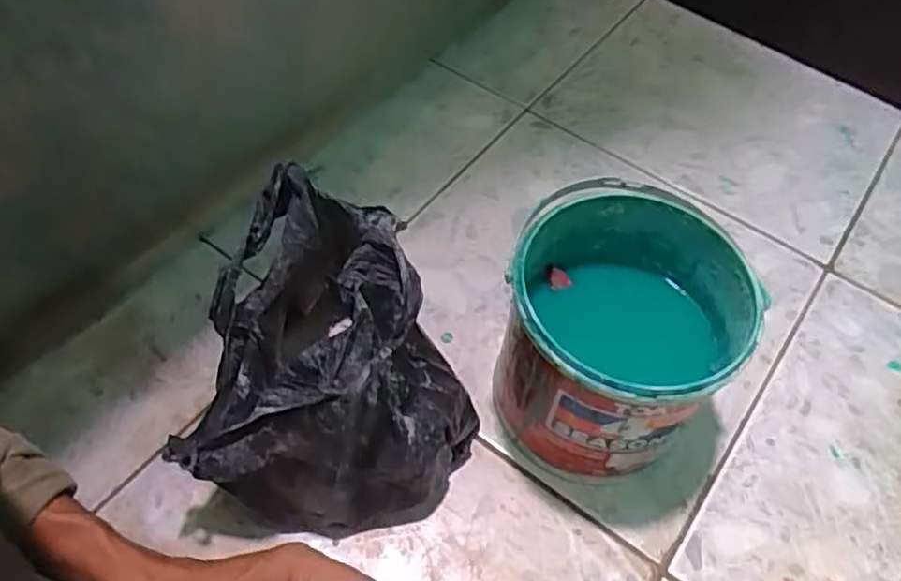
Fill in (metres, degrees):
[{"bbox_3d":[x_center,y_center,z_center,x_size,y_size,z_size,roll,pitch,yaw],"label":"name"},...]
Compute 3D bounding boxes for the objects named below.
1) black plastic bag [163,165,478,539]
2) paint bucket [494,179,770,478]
[{"bbox_3d":[-0.075,0.062,0.547,0.187,0.220,0.232,19,56,11],"label":"black plastic bag"},{"bbox_3d":[0.134,0.044,0.590,0.175,0.187,0.182,1,54,-2],"label":"paint bucket"}]

